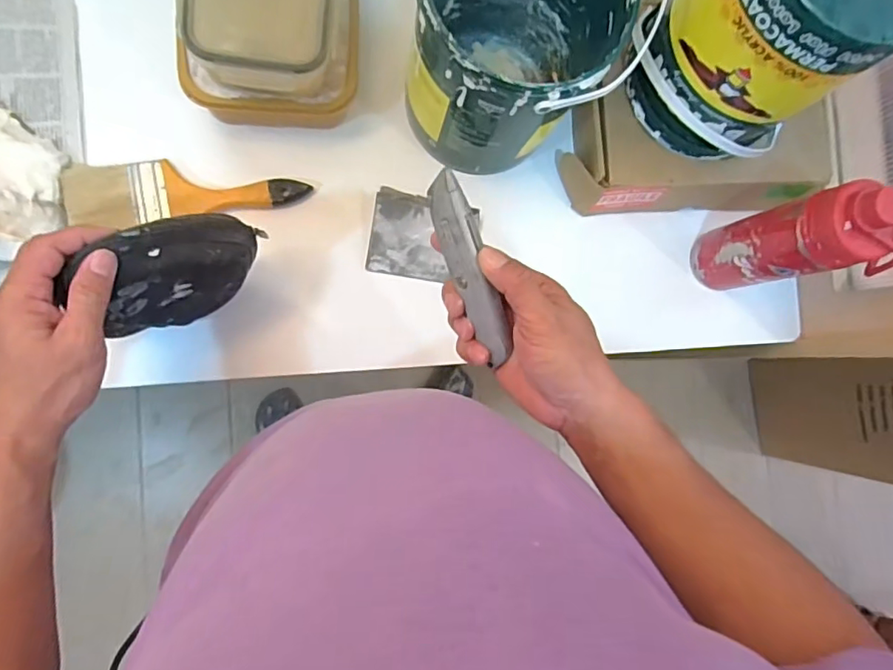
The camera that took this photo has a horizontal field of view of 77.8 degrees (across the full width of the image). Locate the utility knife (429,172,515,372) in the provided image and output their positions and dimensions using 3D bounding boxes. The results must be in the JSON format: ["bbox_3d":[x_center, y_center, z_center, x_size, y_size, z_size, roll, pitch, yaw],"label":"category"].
[{"bbox_3d":[0.019,-0.044,0.389,0.024,0.019,0.138,-24,109,-9],"label":"utility knife"}]

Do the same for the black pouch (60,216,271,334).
[{"bbox_3d":[-0.221,-0.048,0.460,0.135,0.142,0.054,-22,92,-9],"label":"black pouch"}]

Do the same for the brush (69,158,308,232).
[{"bbox_3d":[-0.256,-0.143,0.557,0.221,0.024,0.060,-5,89,-9],"label":"brush"}]

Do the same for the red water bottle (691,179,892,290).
[{"bbox_3d":[0.339,-0.088,0.548,0.077,0.224,0.069,3,88,-9],"label":"red water bottle"}]

